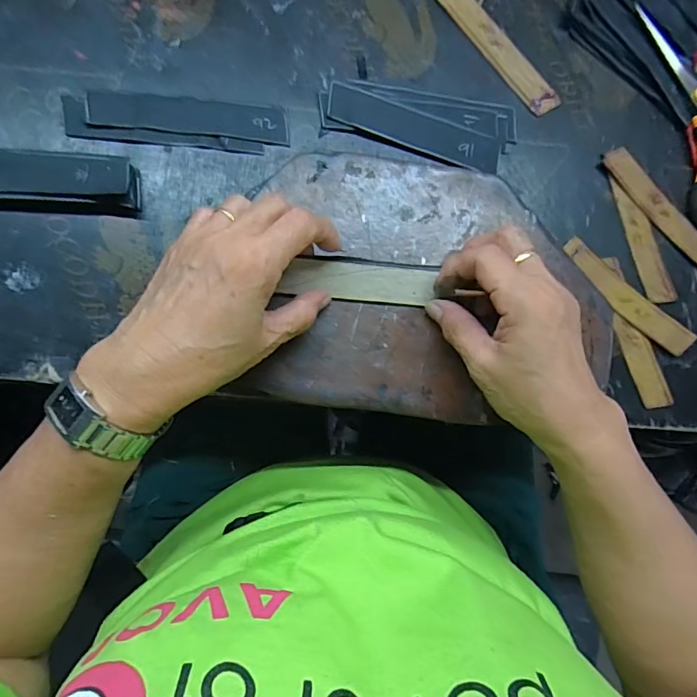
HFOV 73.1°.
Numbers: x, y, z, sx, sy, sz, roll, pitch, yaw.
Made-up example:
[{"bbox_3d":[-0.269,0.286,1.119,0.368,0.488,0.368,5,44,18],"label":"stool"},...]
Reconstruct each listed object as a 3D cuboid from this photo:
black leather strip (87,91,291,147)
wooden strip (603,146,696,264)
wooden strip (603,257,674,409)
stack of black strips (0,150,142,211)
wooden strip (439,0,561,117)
[{"bbox_3d":[-0.110,-0.162,0.328,0.133,0.004,0.026,2,85,-7],"label":"black leather strip"},{"bbox_3d":[0.248,-0.106,0.367,0.025,0.005,0.126,-42,88,-8],"label":"wooden strip"},{"bbox_3d":[0.216,-0.012,0.357,0.024,0.004,0.117,-18,88,-8],"label":"wooden strip"},{"bbox_3d":[-0.211,-0.111,0.305,0.139,0.016,0.034,0,86,-7],"label":"stack of black strips"},{"bbox_3d":[0.114,-0.237,0.364,0.026,0.004,0.133,-41,91,-8],"label":"wooden strip"}]

